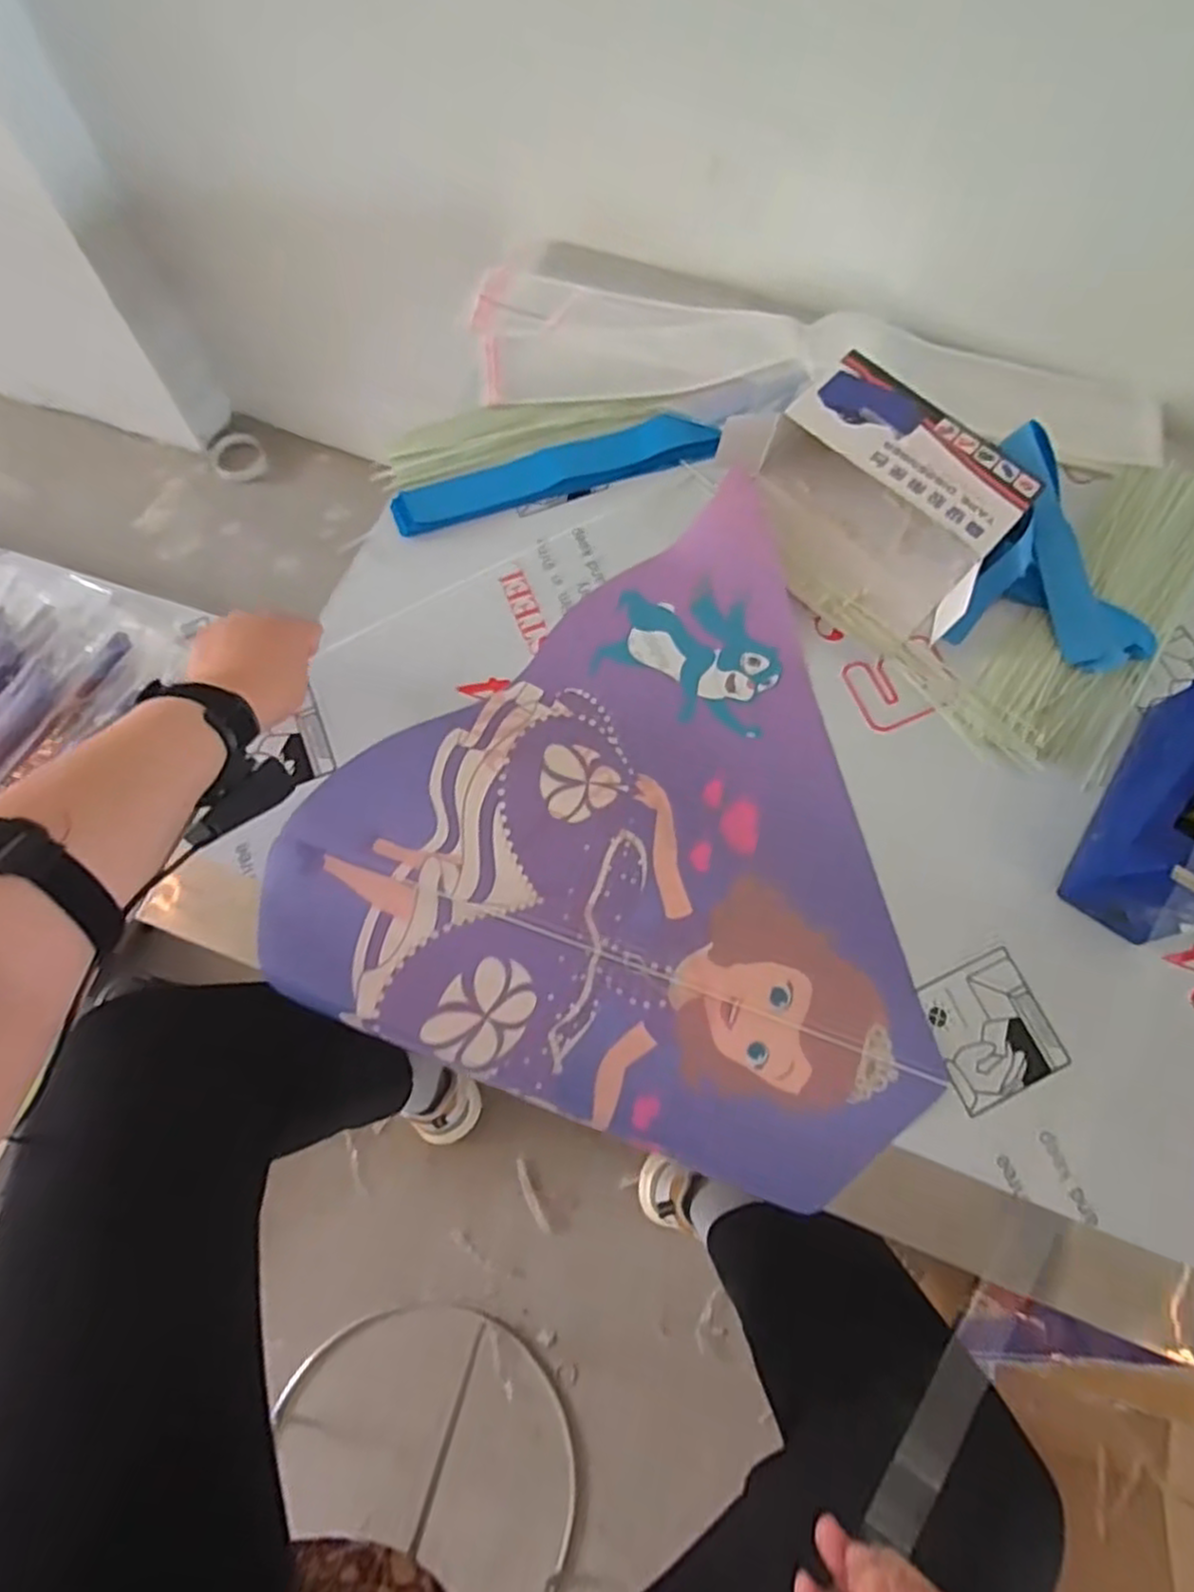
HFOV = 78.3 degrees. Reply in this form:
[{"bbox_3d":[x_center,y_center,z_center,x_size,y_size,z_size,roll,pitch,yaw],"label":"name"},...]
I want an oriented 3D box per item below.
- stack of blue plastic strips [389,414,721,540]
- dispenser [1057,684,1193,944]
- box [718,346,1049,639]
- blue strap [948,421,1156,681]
[{"bbox_3d":[-0.037,-0.302,0.680,0.305,0.018,0.056,-19,73,-8],"label":"stack of blue plastic strips"},{"bbox_3d":[0.442,0.001,0.542,0.066,0.118,0.209,33,74,9],"label":"dispenser"},{"bbox_3d":[0.239,-0.265,0.646,0.178,0.072,0.250,-40,77,-13],"label":"box"},{"bbox_3d":[0.430,-0.216,0.653,0.176,0.044,0.223,22,73,5],"label":"blue strap"}]

